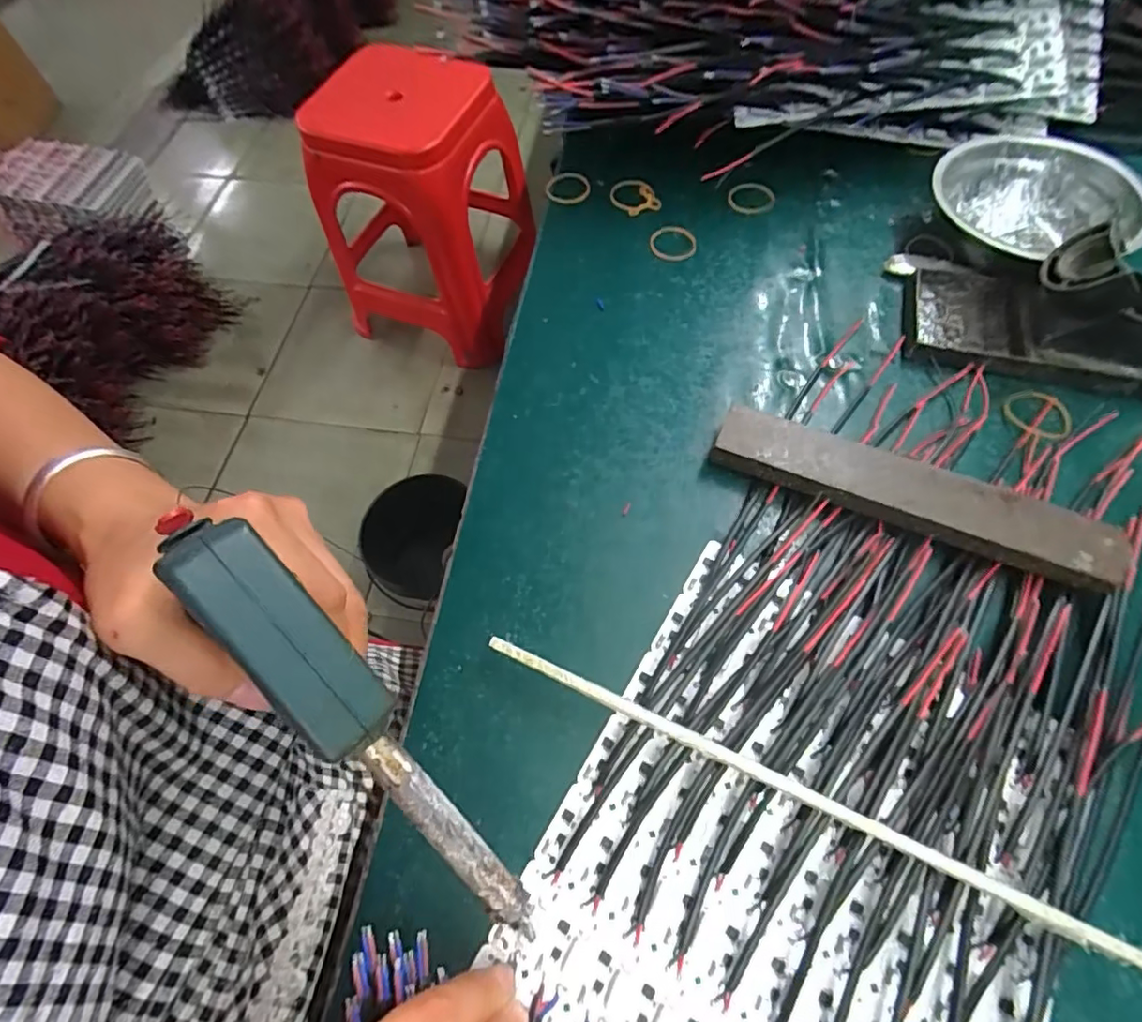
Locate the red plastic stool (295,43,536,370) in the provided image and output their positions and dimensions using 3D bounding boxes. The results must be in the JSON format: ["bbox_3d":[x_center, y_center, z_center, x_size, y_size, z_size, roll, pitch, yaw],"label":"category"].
[{"bbox_3d":[-0.263,-0.600,1.116,0.359,0.480,0.368,19,66,11],"label":"red plastic stool"}]

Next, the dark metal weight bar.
[{"bbox_3d":[0.178,-0.010,0.300,0.198,0.021,0.041,24,67,13],"label":"dark metal weight bar"}]

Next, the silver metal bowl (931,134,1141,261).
[{"bbox_3d":[0.316,-0.209,0.381,0.106,0.039,0.128,-42,69,-16],"label":"silver metal bowl"}]

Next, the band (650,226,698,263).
[{"bbox_3d":[0.074,-0.194,0.406,0.033,0.004,0.031,-1,64,2],"label":"band"}]

